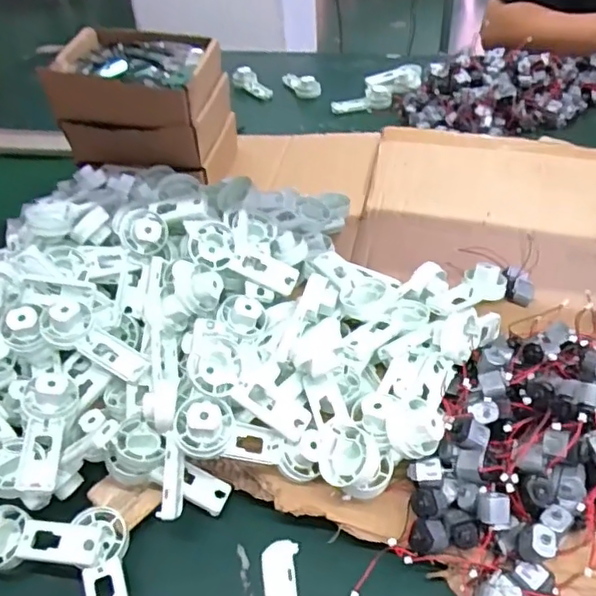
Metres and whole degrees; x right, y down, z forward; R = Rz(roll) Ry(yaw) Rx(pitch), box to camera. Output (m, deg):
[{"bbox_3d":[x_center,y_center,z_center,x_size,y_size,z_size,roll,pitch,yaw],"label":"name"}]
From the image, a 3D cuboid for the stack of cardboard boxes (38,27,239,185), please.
[{"bbox_3d":[-0.185,-0.238,0.743,0.180,0.131,0.156,6,46,12],"label":"stack of cardboard boxes"}]

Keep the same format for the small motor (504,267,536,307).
[{"bbox_3d":[0.203,-0.010,0.554,0.029,0.020,0.033,12,44,17],"label":"small motor"}]

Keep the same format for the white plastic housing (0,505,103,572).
[{"bbox_3d":[-0.174,0.168,0.404,0.090,0.024,0.036,7,42,12],"label":"white plastic housing"}]

